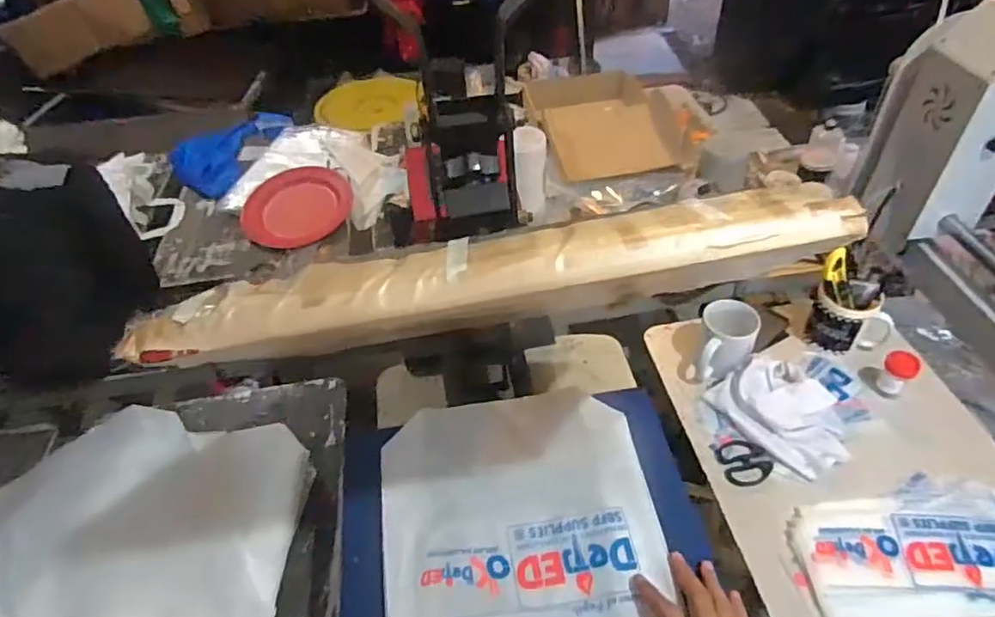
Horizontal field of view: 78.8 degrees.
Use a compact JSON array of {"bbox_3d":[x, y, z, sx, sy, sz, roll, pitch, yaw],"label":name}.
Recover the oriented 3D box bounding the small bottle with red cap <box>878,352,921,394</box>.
[{"bbox_3d":[0.594,0.098,0.904,0.036,0.066,0.044,-36,53,-29],"label":"small bottle with red cap"}]

